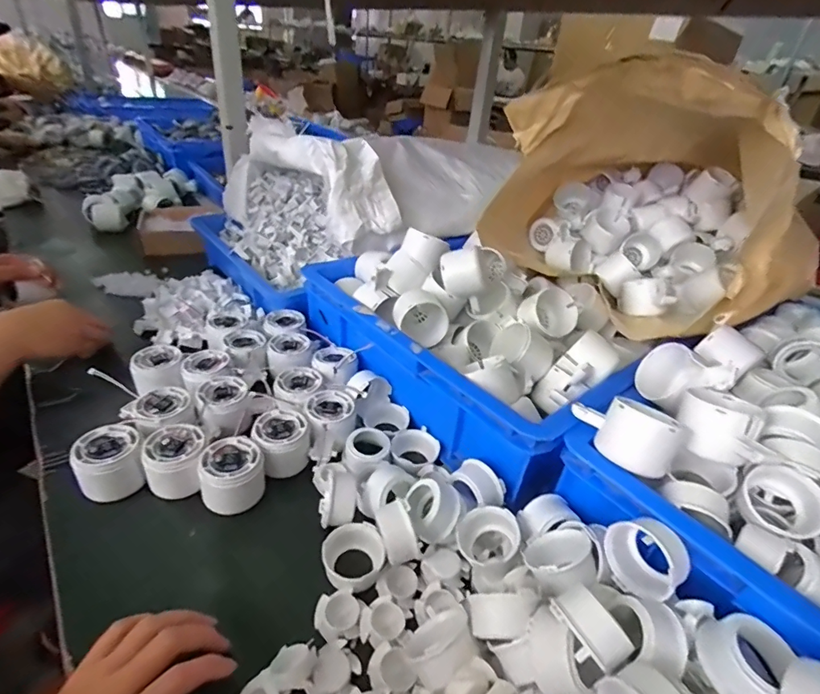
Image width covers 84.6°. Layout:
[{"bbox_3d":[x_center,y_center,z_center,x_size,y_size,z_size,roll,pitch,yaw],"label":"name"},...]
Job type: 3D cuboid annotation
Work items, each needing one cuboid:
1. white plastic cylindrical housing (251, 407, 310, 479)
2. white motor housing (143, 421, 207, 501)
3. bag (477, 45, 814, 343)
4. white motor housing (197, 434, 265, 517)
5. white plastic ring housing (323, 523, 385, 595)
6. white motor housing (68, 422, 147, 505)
[{"bbox_3d":[-0.139,0.103,0.483,0.056,0.043,0.063,-10,37,-23],"label":"white plastic cylindrical housing"},{"bbox_3d":[-0.232,0.116,0.446,0.055,0.047,0.063,-4,35,-14],"label":"white motor housing"},{"bbox_3d":[0.378,-0.238,0.657,0.434,0.280,0.371,-25,45,-38],"label":"bag"},{"bbox_3d":[-0.175,0.128,0.440,0.062,0.048,0.064,-14,39,-27],"label":"white motor housing"},{"bbox_3d":[-0.049,0.186,0.402,0.053,0.030,0.052,4,34,-3],"label":"white plastic ring housing"},{"bbox_3d":[-0.291,0.116,0.439,0.058,0.051,0.058,-17,40,-31],"label":"white motor housing"}]

